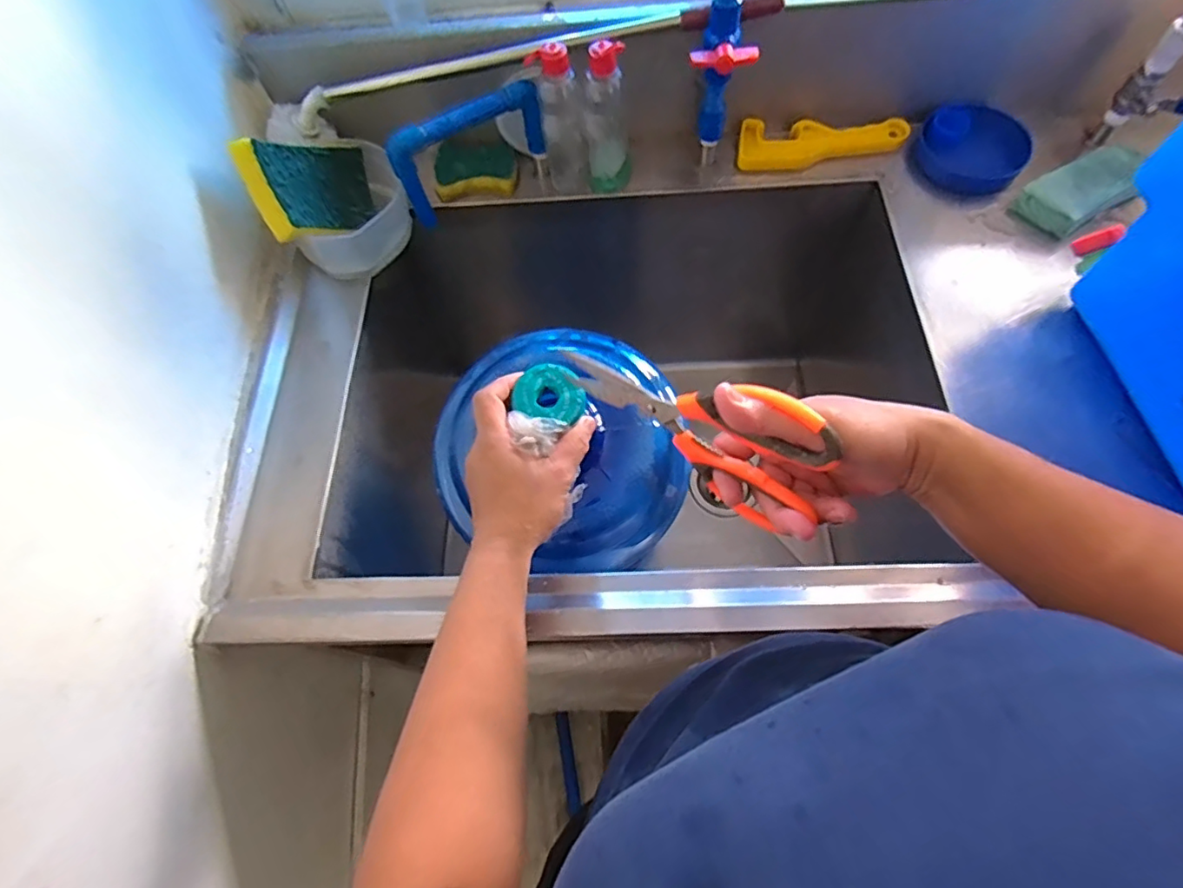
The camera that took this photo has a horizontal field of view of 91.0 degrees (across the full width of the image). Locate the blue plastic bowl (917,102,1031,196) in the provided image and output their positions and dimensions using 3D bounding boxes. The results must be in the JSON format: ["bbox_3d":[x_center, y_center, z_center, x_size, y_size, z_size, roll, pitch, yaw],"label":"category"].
[{"bbox_3d":[0.453,-0.354,0.690,0.115,0.035,0.127,30,70,16],"label":"blue plastic bowl"}]

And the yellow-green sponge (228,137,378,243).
[{"bbox_3d":[-0.291,-0.276,0.624,0.028,0.092,0.145,-4,22,31],"label":"yellow-green sponge"}]

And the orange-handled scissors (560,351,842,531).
[{"bbox_3d":[0.056,-0.015,0.377,0.187,0.106,0.028,30,70,29],"label":"orange-handled scissors"}]

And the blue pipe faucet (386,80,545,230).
[{"bbox_3d":[-0.132,-0.321,0.647,0.170,0.106,0.023,-27,66,-9],"label":"blue pipe faucet"}]

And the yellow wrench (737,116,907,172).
[{"bbox_3d":[0.279,-0.363,0.705,0.200,0.028,0.061,-3,65,2],"label":"yellow wrench"}]

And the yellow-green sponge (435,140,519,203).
[{"bbox_3d":[-0.141,-0.342,0.720,0.098,0.021,0.077,-5,65,1],"label":"yellow-green sponge"}]

